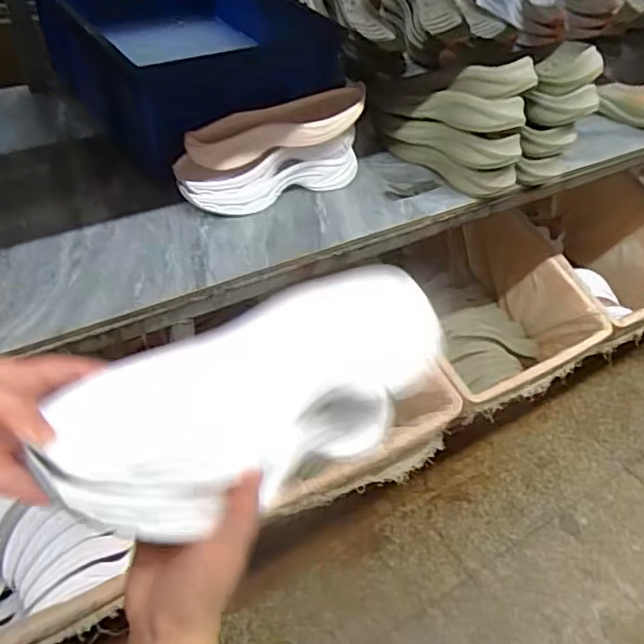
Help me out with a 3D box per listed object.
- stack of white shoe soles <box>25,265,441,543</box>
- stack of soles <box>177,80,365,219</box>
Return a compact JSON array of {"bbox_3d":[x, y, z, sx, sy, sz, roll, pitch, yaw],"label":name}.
[{"bbox_3d":[-0.045,0.061,0.401,0.258,0.105,0.121,-23,52,-25],"label":"stack of white shoe soles"},{"bbox_3d":[-0.075,-0.247,0.825,0.270,0.131,0.096,-16,49,-20],"label":"stack of soles"}]

